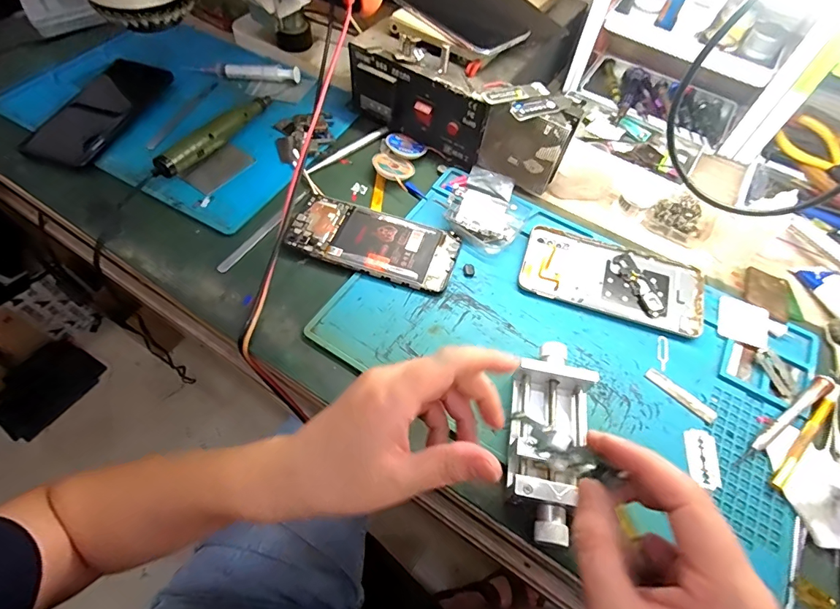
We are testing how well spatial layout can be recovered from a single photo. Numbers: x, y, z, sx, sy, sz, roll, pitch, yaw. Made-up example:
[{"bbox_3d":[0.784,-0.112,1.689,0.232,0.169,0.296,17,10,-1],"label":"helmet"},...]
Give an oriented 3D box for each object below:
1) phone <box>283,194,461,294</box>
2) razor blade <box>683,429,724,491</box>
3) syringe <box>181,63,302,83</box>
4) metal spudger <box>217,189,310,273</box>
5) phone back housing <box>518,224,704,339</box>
[{"bbox_3d":[-0.045,-0.061,0.403,0.157,0.010,0.073,17,61,7],"label":"phone"},{"bbox_3d":[0.212,0.114,0.315,0.025,0.004,0.041,11,61,4],"label":"razor blade"},{"bbox_3d":[-0.216,-0.286,0.520,0.139,0.020,0.014,4,60,0],"label":"syringe"},{"bbox_3d":[-0.149,-0.074,0.412,0.010,0.004,0.121,37,62,1],"label":"metal spudger"},{"bbox_3d":[0.178,-0.025,0.394,0.160,0.007,0.076,17,61,7],"label":"phone back housing"}]

